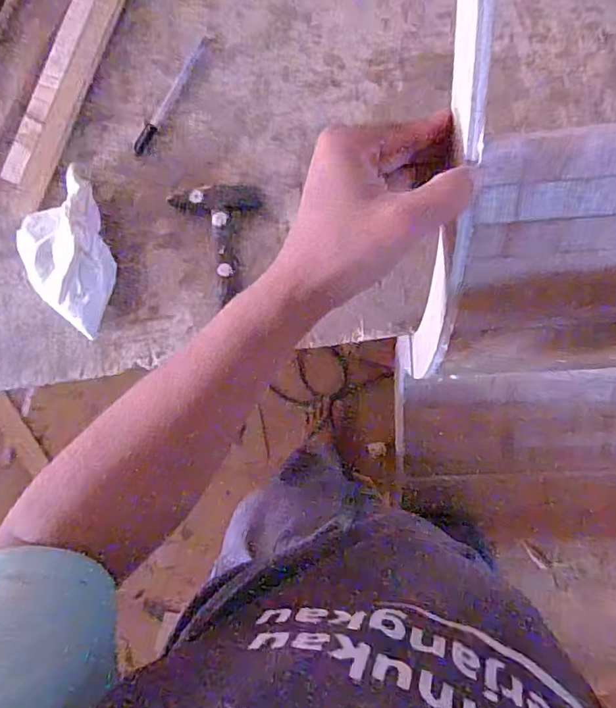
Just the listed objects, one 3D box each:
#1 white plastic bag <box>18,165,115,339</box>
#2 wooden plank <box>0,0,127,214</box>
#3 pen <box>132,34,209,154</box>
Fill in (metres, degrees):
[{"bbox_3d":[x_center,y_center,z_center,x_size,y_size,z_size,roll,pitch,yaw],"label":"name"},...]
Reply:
[{"bbox_3d":[-0.266,-0.108,0.571,0.093,0.049,0.181,-15,84,4],"label":"white plastic bag"},{"bbox_3d":[-0.242,-0.409,0.606,0.060,0.015,0.495,21,88,6],"label":"wooden plank"},{"bbox_3d":[-0.156,-0.296,0.596,0.015,0.006,0.154,28,88,6],"label":"pen"}]

